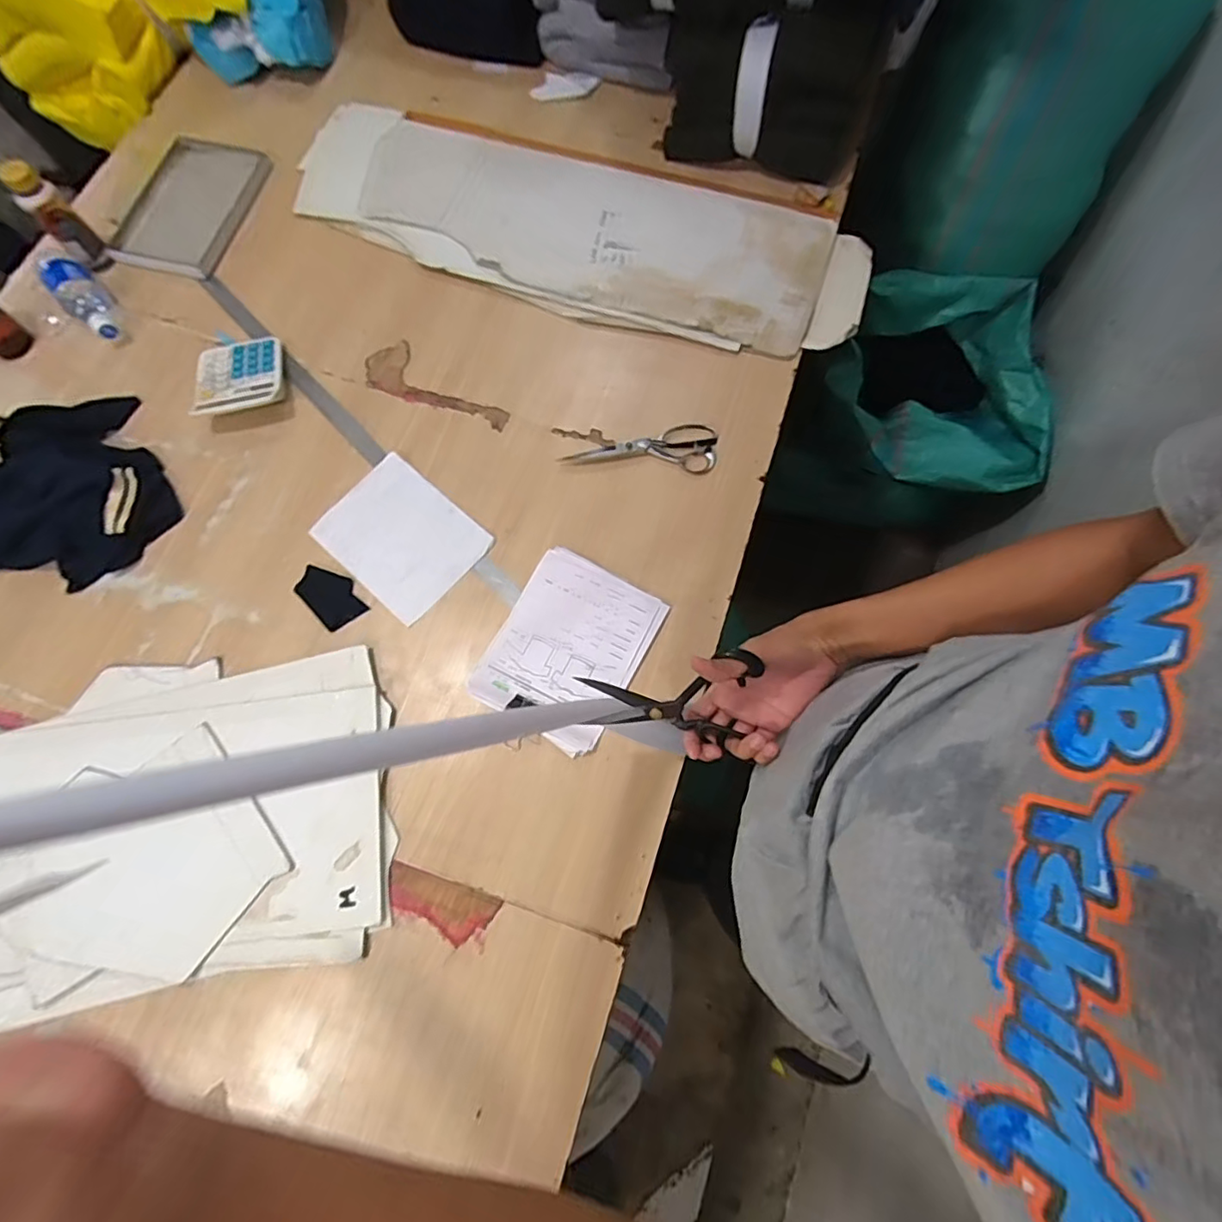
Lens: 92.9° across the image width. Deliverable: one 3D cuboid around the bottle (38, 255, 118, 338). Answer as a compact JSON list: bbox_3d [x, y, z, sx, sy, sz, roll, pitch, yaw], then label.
[{"bbox_3d":[-0.801,-0.473,0.886,0.068,0.053,0.167,-43,79,-12],"label":"bottle"}]

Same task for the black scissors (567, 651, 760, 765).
[{"bbox_3d":[0.049,0.078,0.545,0.161,0.101,0.027,6,31,11],"label":"black scissors"}]

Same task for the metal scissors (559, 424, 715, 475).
[{"bbox_3d":[0.040,-0.234,0.825,0.218,0.008,0.073,1,74,-1],"label":"metal scissors"}]

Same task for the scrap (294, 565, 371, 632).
[{"bbox_3d":[-0.371,-0.021,0.768,0.097,0.004,0.061,43,69,9],"label":"scrap"}]

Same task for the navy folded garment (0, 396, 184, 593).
[{"bbox_3d":[-0.763,-0.152,0.763,0.289,0.086,0.262,-36,77,-11],"label":"navy folded garment"}]

